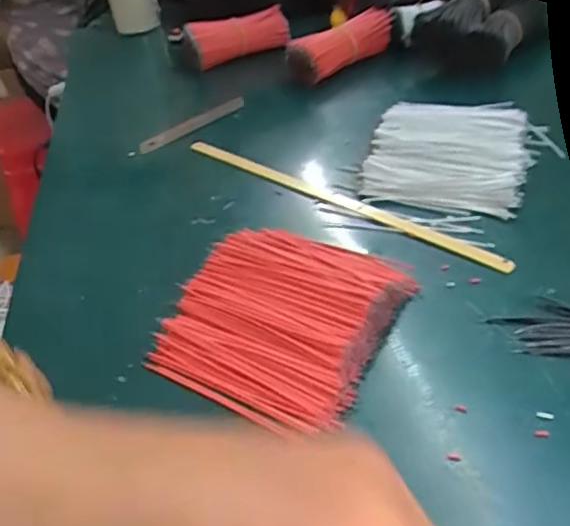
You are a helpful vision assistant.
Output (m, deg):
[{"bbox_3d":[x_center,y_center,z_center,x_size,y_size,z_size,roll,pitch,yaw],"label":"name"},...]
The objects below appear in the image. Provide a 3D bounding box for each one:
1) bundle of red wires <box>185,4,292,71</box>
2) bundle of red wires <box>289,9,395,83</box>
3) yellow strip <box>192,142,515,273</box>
[{"bbox_3d":[-0.046,-0.204,0.532,0.095,0.032,0.041,-26,41,-22],"label":"bundle of red wires"},{"bbox_3d":[0.045,-0.177,0.481,0.092,0.039,0.037,-29,42,-25],"label":"bundle of red wires"},{"bbox_3d":[0.024,-0.041,0.339,0.222,0.004,0.012,27,49,36],"label":"yellow strip"}]

